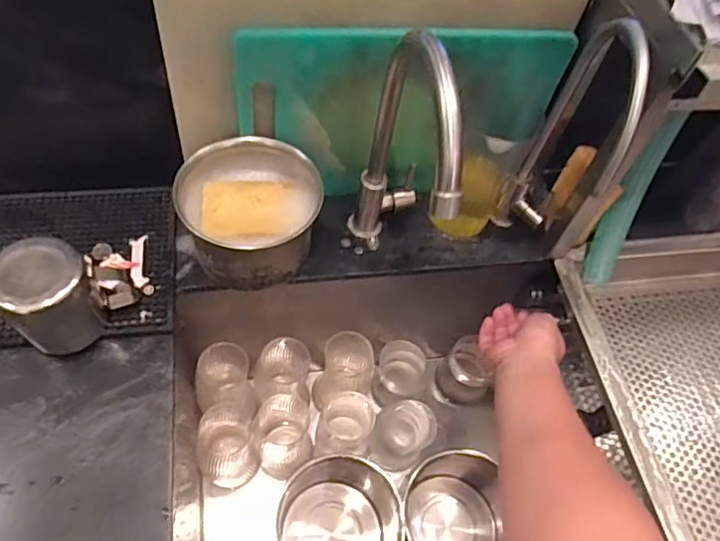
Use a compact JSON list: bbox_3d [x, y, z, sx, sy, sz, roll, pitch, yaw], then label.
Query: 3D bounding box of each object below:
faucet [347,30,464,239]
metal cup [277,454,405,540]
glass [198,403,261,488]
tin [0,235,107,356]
[{"bbox_3d":[0.032,-0.073,0.500,0.047,0.285,0.194,0,57,-9],"label":"faucet"},{"bbox_3d":[-0.023,0.330,0.716,0.140,0.114,0.148,-37,68,-26],"label":"metal cup"},{"bbox_3d":[-0.181,0.238,0.754,0.076,0.122,0.083,3,57,-5],"label":"glass"},{"bbox_3d":[-0.275,0.027,0.500,0.062,0.106,0.071,38,60,16],"label":"tin"}]

